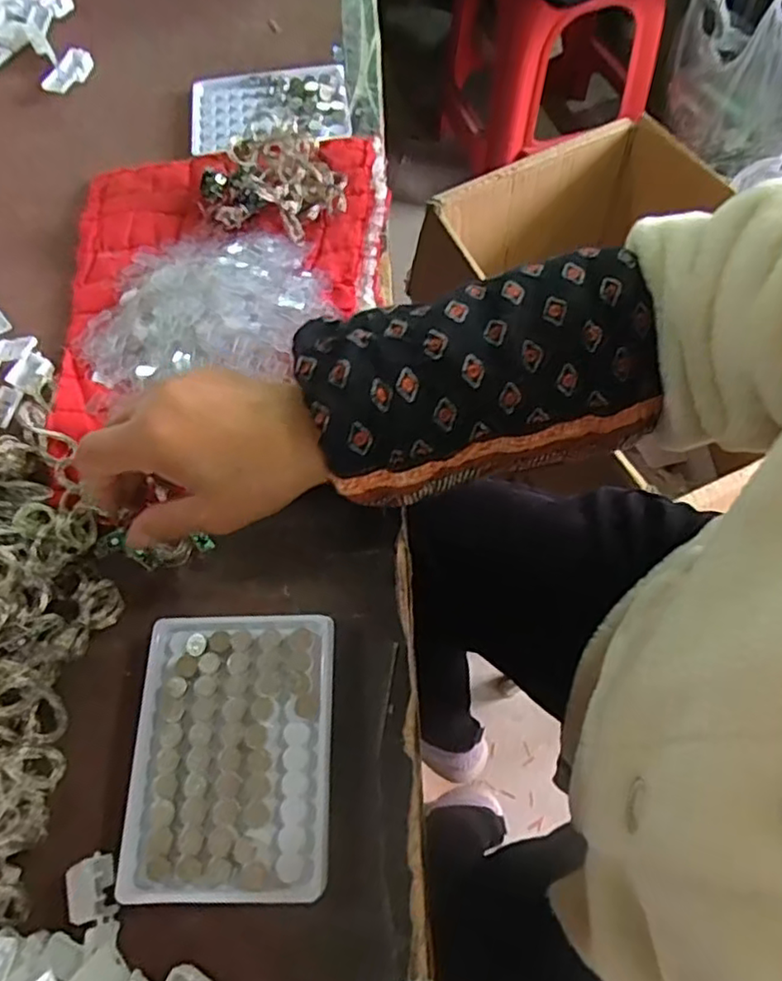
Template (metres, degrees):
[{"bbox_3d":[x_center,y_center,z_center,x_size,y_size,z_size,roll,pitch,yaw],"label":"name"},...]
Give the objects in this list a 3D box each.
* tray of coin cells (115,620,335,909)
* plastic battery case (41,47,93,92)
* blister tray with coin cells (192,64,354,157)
[{"bbox_3d":[-0.081,0.130,0.321,0.099,0.017,0.129,-1,65,2],"label":"tray of coin cells"},{"bbox_3d":[-0.286,-0.371,0.565,0.025,0.016,0.050,28,69,15],"label":"plastic battery case"},{"bbox_3d":[-0.103,-0.324,0.534,0.131,0.010,0.092,-6,65,0],"label":"blister tray with coin cells"}]

